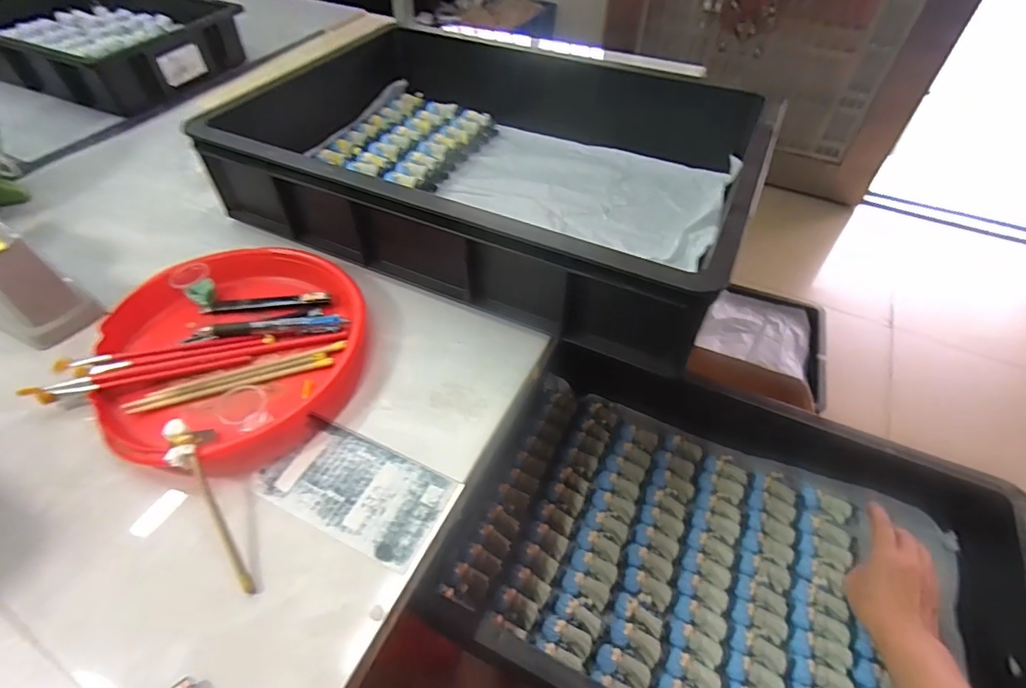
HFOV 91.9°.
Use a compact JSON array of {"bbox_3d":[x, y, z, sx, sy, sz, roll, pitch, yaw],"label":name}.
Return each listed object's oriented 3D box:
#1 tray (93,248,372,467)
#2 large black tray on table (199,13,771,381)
[{"bbox_3d":[-0.271,0.000,0.464,0.241,0.038,0.235,1,49,-1],"label":"tray"},{"bbox_3d":[-0.006,-0.245,0.649,0.587,0.153,0.446,23,53,17],"label":"large black tray on table"}]

